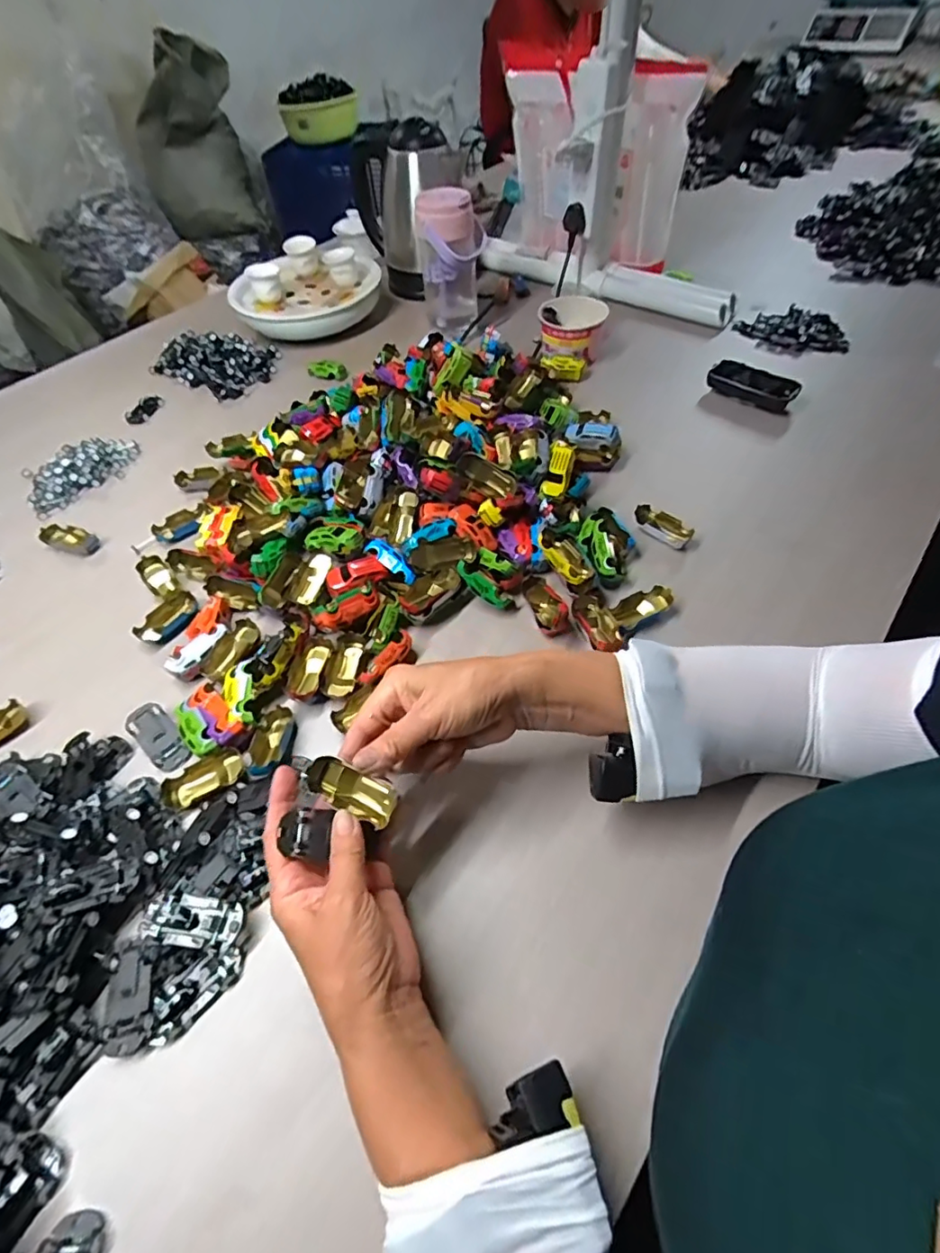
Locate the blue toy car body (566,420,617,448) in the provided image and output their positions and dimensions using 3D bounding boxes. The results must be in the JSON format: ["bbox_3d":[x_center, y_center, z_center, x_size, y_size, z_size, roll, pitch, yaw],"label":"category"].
[{"bbox_3d":[0.141,-0.226,0.639,0.066,0.026,0.019,20,56,35],"label":"blue toy car body"}]

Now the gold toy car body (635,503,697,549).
[{"bbox_3d":[0.203,-0.105,0.575,0.062,0.020,0.026,33,62,27],"label":"gold toy car body"}]

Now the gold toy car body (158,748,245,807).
[{"bbox_3d":[-0.214,0.128,0.442,0.064,0.021,0.034,-24,54,-12],"label":"gold toy car body"}]

